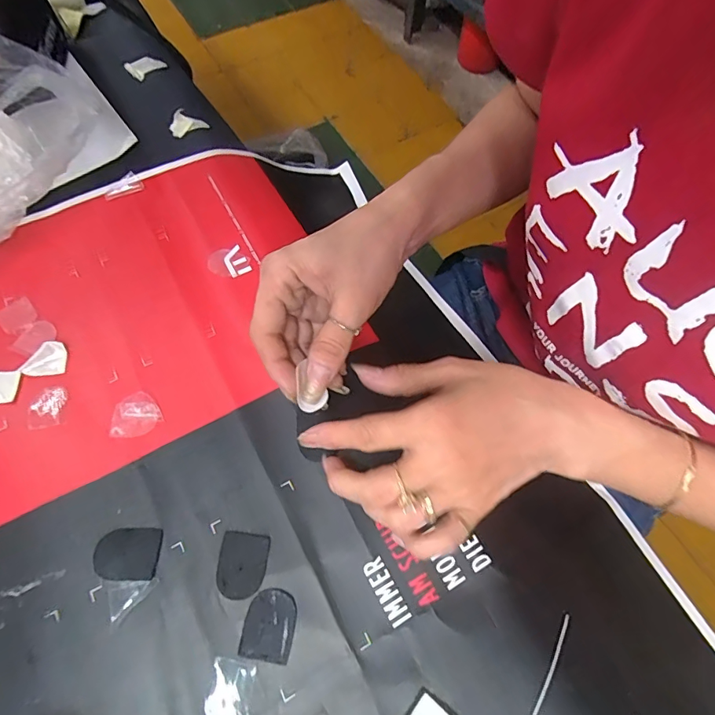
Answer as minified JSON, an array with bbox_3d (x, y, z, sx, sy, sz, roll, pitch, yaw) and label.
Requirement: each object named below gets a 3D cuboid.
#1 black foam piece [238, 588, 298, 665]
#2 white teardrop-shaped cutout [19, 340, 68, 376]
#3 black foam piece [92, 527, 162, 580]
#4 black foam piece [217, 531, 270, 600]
[{"bbox_3d":[-0.048,0.147,0.247,0.027,0.004,0.034,10,65,1],"label":"black foam piece"},{"bbox_3d":[-0.212,0.000,0.304,0.026,0.009,0.021,-3,65,-5],"label":"white teardrop-shaped cutout"},{"bbox_3d":[-0.133,0.113,0.259,0.035,0.004,0.027,2,65,-3],"label":"black foam piece"},{"bbox_3d":[-0.066,0.119,0.259,0.026,0.004,0.034,6,65,-1],"label":"black foam piece"}]

